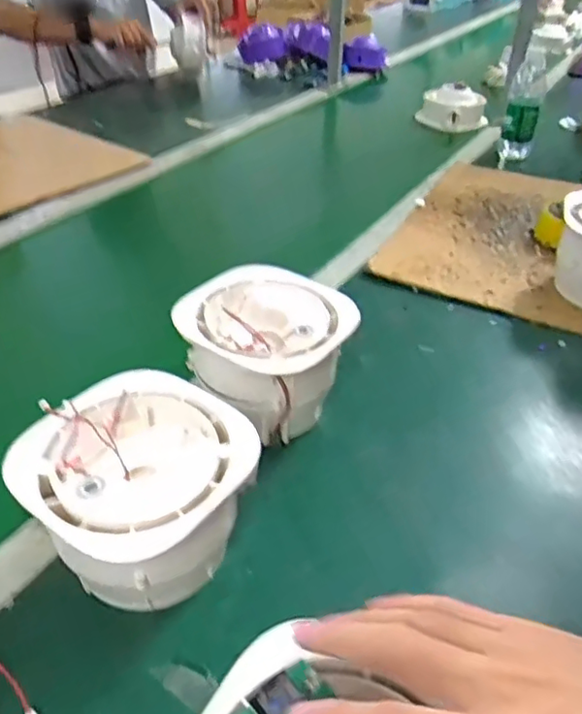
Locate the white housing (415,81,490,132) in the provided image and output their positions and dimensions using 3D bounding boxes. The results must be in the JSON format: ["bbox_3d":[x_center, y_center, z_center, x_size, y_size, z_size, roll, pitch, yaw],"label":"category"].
[{"bbox_3d":[0.382,-0.589,1.397,0.166,0.084,0.135,9,39,9],"label":"white housing"}]

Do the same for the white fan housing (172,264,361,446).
[{"bbox_3d":[-0.025,-0.003,0.545,0.139,0.098,0.134,31,47,30],"label":"white fan housing"}]

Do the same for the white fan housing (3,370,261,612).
[{"bbox_3d":[-0.104,0.097,0.416,0.139,0.102,0.135,-31,49,-34],"label":"white fan housing"}]

